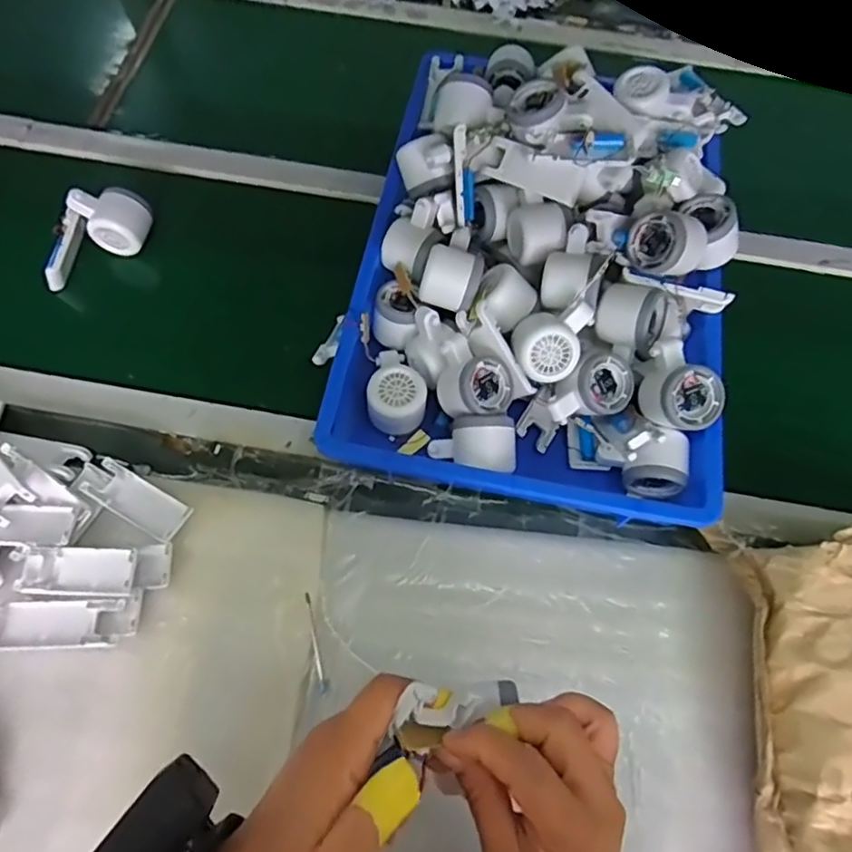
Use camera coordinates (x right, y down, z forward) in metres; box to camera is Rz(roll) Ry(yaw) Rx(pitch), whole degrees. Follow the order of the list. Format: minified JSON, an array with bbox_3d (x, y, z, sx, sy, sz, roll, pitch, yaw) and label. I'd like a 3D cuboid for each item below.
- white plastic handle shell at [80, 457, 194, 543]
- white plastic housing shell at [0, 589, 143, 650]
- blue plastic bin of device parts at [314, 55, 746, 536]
[{"bbox_3d":[-0.273,0.070,0.570,0.102,0.014,0.039,29,68,10],"label":"white plastic handle shell"},{"bbox_3d":[-0.309,0.169,0.521,0.115,0.012,0.042,-4,66,-4],"label":"white plastic housing shell"},{"bbox_3d":[0.131,-0.181,0.627,0.375,0.145,0.512,11,66,2],"label":"blue plastic bin of device parts"}]

